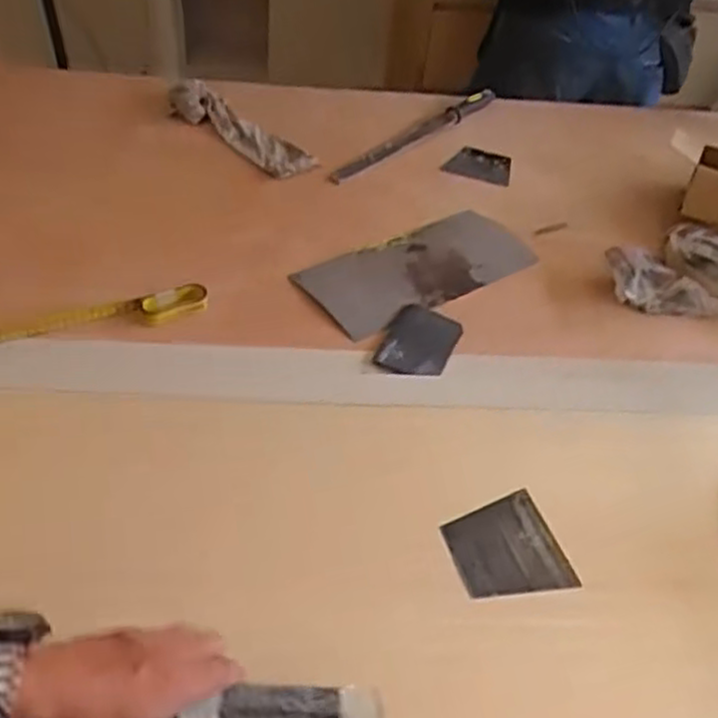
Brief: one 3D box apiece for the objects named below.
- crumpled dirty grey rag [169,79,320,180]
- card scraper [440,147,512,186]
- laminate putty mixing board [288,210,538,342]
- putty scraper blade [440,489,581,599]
[{"bbox_3d":[-0.193,-0.369,1.222,0.315,0.038,0.092,36,50,27],"label":"crumpled dirty grey rag"},{"bbox_3d":[0.193,-0.314,1.220,0.105,0.008,0.080,16,50,4],"label":"card scraper"},{"bbox_3d":[0.082,-0.122,0.986,0.295,0.027,0.145,-22,50,-27],"label":"laminate putty mixing board"},{"bbox_3d":[0.133,0.171,0.676,0.099,0.010,0.092,-9,50,-16],"label":"putty scraper blade"}]

